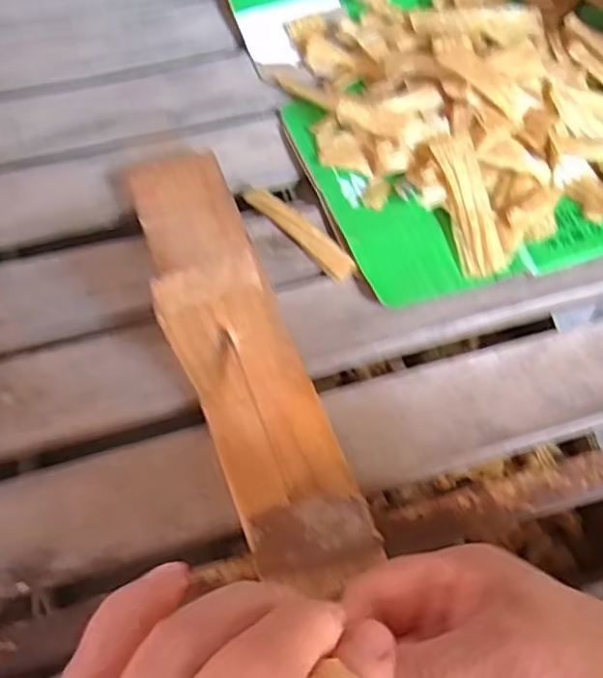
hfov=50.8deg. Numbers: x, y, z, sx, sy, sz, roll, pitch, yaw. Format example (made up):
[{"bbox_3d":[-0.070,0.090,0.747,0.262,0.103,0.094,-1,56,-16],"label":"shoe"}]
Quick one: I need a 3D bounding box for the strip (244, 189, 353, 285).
[{"bbox_3d":[-0.002,-0.070,0.400,0.089,0.004,0.016,45,101,17],"label":"strip"}]

